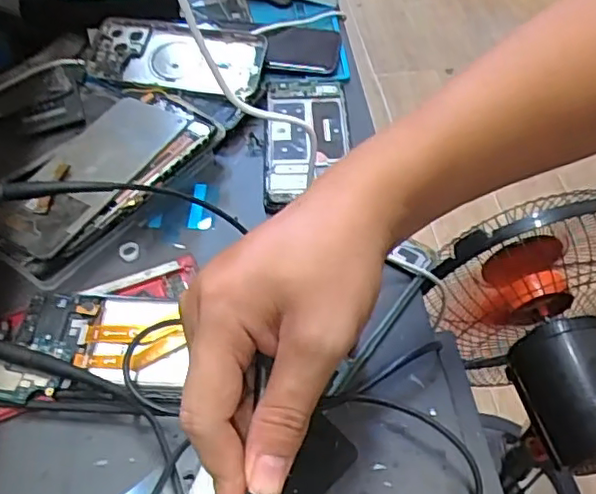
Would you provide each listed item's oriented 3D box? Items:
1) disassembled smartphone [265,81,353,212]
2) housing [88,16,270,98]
[{"bbox_3d":[0.008,-0.094,0.531,0.069,0.012,0.156,-1,50,0],"label":"disassembled smartphone"},{"bbox_3d":[-0.118,-0.181,0.589,0.173,0.013,0.083,5,62,4],"label":"housing"}]

